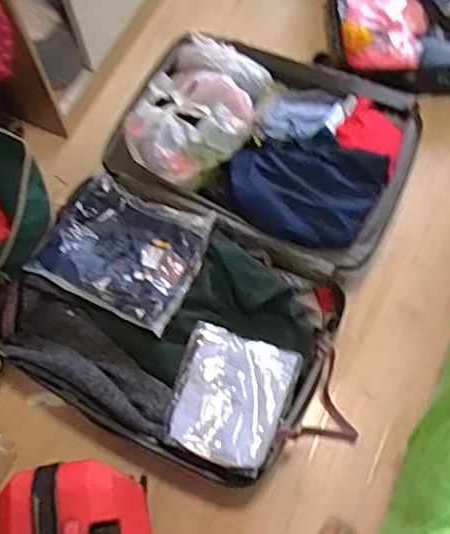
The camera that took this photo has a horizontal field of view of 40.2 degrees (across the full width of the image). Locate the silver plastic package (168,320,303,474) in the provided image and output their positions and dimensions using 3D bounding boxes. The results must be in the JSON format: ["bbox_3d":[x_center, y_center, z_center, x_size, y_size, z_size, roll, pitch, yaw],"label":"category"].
[{"bbox_3d":[0.013,0.295,1.417,0.256,0.027,0.289,18,68,10],"label":"silver plastic package"}]

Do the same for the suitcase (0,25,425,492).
[{"bbox_3d":[0.047,-0.126,1.602,0.806,0.177,1.234,22,68,11],"label":"suitcase"}]

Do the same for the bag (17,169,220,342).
[{"bbox_3d":[-0.253,-0.044,1.560,0.376,0.088,0.318,23,69,12],"label":"bag"}]

